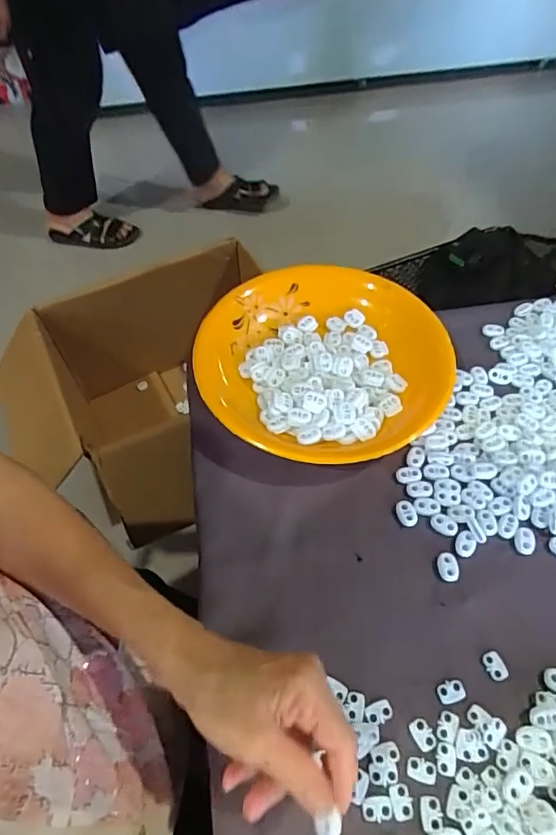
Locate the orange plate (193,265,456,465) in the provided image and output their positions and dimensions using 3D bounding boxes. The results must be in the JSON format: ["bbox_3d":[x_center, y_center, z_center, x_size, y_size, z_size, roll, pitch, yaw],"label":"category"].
[{"bbox_3d":[0.046,-0.055,0.508,0.239,0.035,0.231,0,55,0],"label":"orange plate"}]

